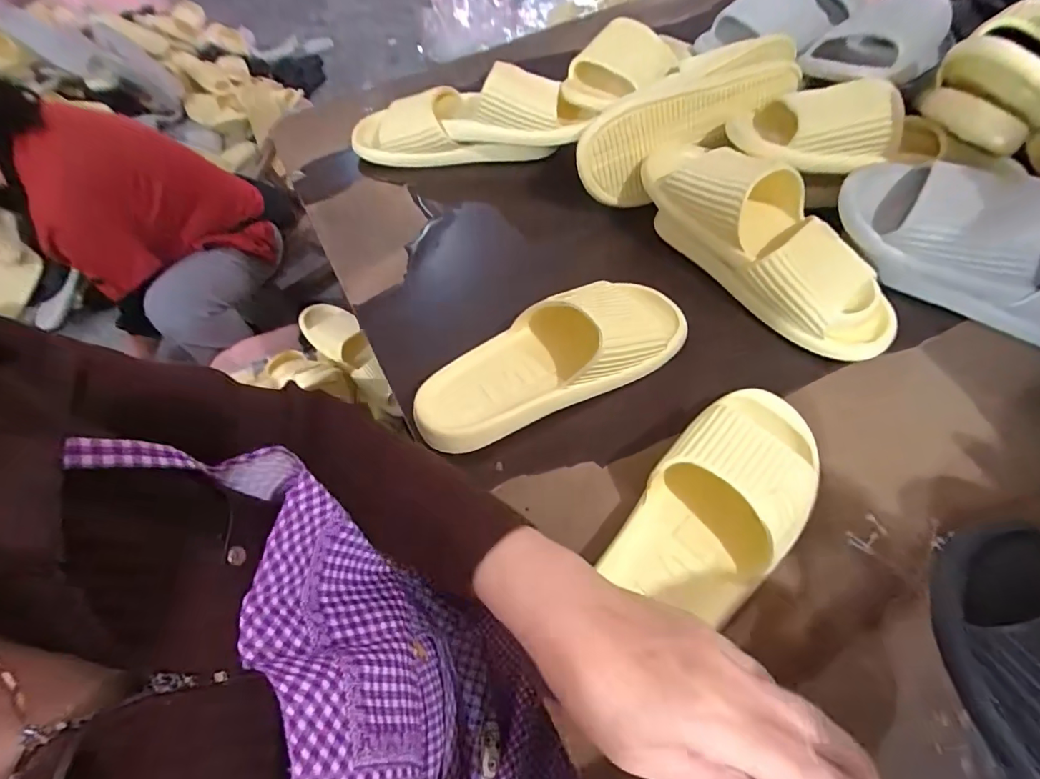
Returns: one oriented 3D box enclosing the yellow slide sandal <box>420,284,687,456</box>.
[{"bbox_3d":[0.030,-0.036,0.424,0.245,0.070,0.092,-25,61,-11],"label":"yellow slide sandal"}]

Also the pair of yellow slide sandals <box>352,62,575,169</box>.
[{"bbox_3d":[-0.063,-0.320,0.583,0.282,0.078,0.093,6,60,8],"label":"pair of yellow slide sandals"}]

